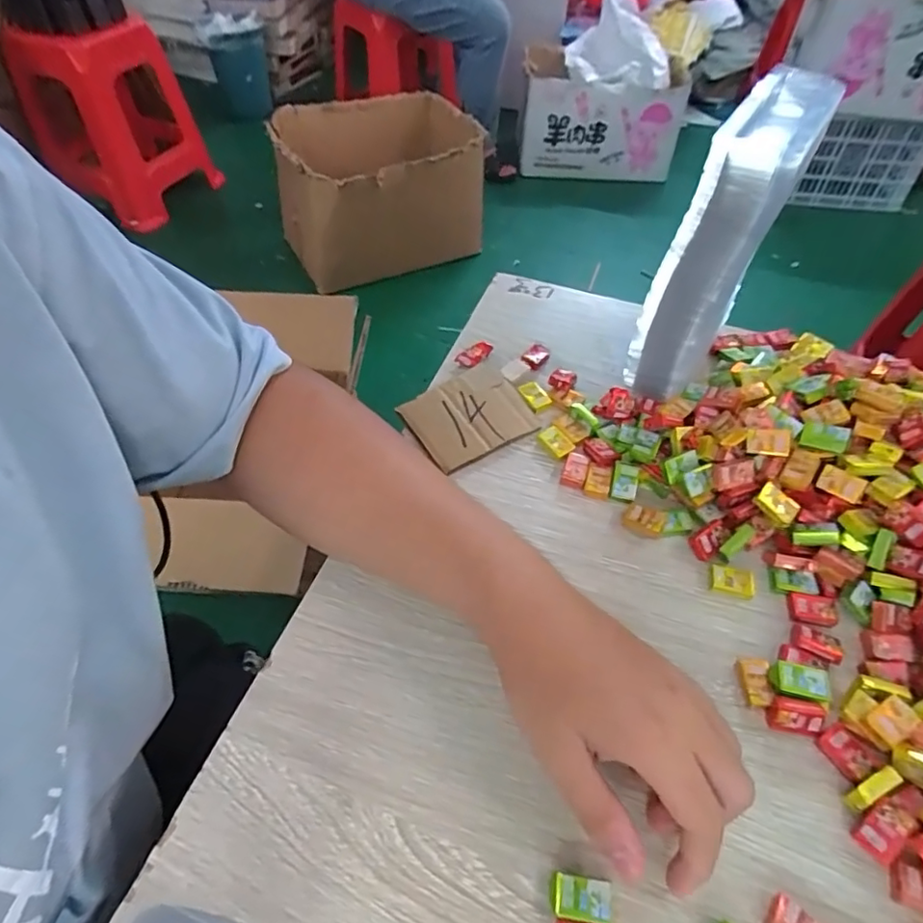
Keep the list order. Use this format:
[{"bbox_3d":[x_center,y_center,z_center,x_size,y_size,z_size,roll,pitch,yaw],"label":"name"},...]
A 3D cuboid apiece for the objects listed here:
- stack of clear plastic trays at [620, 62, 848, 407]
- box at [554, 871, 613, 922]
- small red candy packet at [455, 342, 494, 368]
[{"bbox_3d":[0.190,-0.152,0.431,0.051,0.203,0.134,28,56,18],"label":"stack of clear plastic trays"},{"bbox_3d":[0.056,0.202,0.268,0.026,0.009,0.017,6,52,2],"label":"box"},{"bbox_3d":[0.012,-0.092,0.496,0.019,0.006,0.033,38,59,24],"label":"small red candy packet"}]

